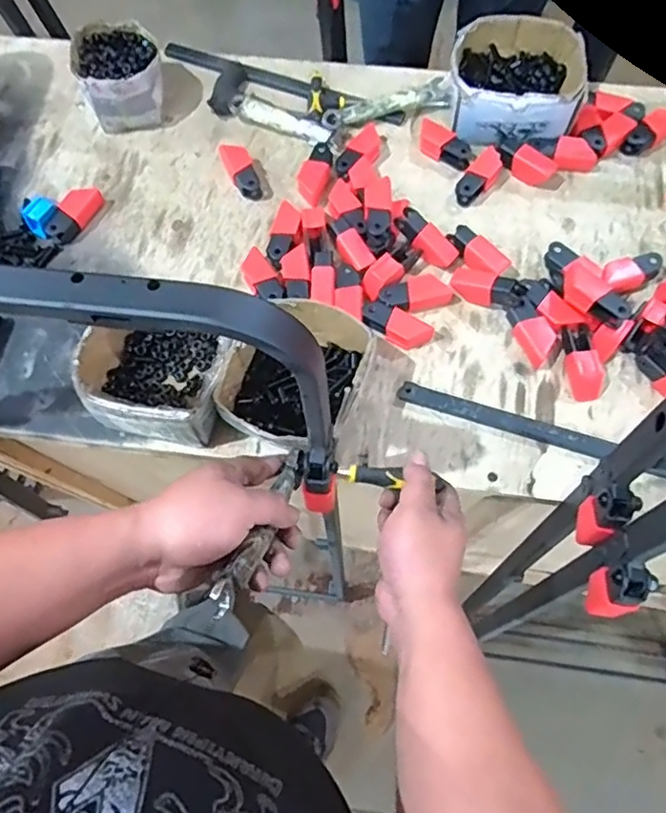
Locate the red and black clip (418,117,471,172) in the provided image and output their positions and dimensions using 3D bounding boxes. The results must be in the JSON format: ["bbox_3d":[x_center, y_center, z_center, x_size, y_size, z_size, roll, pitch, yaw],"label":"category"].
[{"bbox_3d":[0.151,-0.352,0.794,0.080,0.023,0.036,29,74,12],"label":"red and black clip"}]

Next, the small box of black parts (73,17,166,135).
[{"bbox_3d":[-0.296,-0.465,0.829,0.112,0.076,0.122,-16,70,-3],"label":"small box of black parts"}]

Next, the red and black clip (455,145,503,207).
[{"bbox_3d":[0.195,-0.304,0.775,0.038,0.021,0.089,29,74,12],"label":"red and black clip"}]

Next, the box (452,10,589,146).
[{"bbox_3d":[0.256,-0.452,0.819,0.180,0.067,0.178,5,70,4],"label":"box"}]

